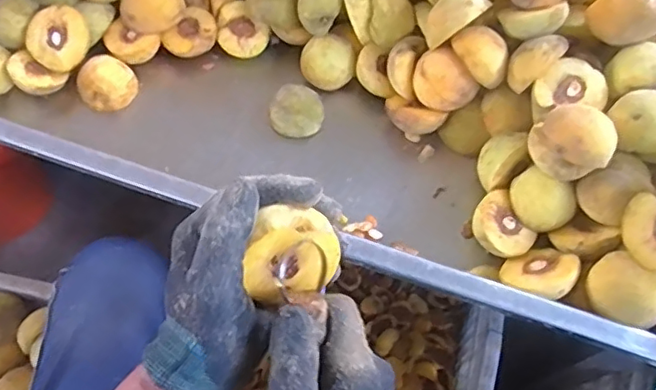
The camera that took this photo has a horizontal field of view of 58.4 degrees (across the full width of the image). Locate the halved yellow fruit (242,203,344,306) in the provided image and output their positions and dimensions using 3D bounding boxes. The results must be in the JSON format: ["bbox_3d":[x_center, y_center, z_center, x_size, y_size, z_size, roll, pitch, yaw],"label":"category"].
[{"bbox_3d":[-0.023,0.036,0.356,0.057,0.040,0.057,-4,99,-30],"label":"halved yellow fruit"}]

